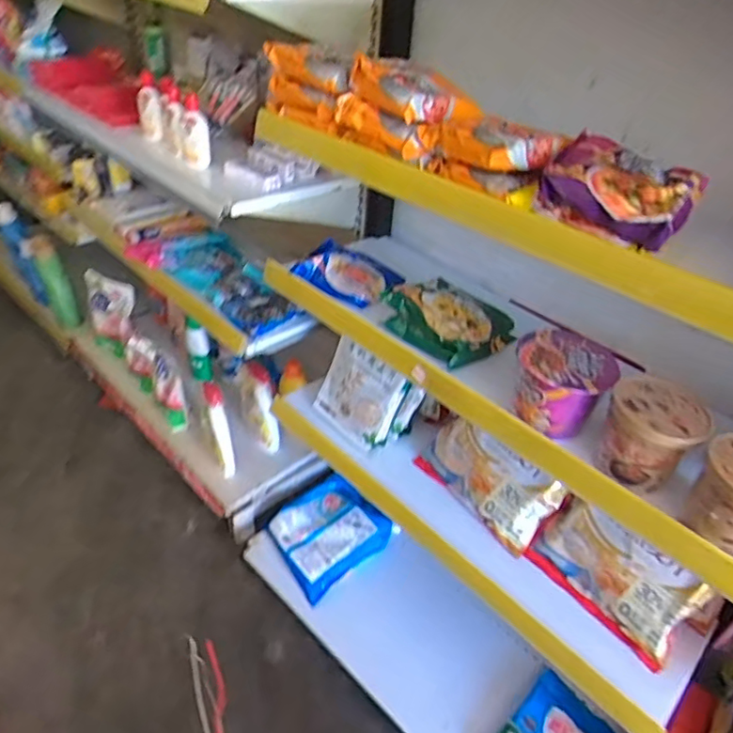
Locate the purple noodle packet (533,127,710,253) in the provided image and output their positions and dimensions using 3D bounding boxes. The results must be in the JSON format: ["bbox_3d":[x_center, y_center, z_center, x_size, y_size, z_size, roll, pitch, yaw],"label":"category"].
[{"bbox_3d":[0.270,-0.190,0.619,0.145,0.064,0.112,28,45,26],"label":"purple noodle packet"}]

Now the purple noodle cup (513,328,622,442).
[{"bbox_3d":[0.260,0.025,0.780,0.124,0.098,0.108,14,40,11],"label":"purple noodle cup"}]

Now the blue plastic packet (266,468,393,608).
[{"bbox_3d":[-0.101,0.420,1.486,0.264,0.046,0.249,-26,49,-32],"label":"blue plastic packet"}]

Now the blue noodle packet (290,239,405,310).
[{"bbox_3d":[-0.037,-0.172,1.031,0.169,0.038,0.128,24,43,22],"label":"blue noodle packet"}]

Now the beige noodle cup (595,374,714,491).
[{"bbox_3d":[0.354,0.084,0.728,0.107,0.106,0.101,3,40,-2],"label":"beige noodle cup"}]

